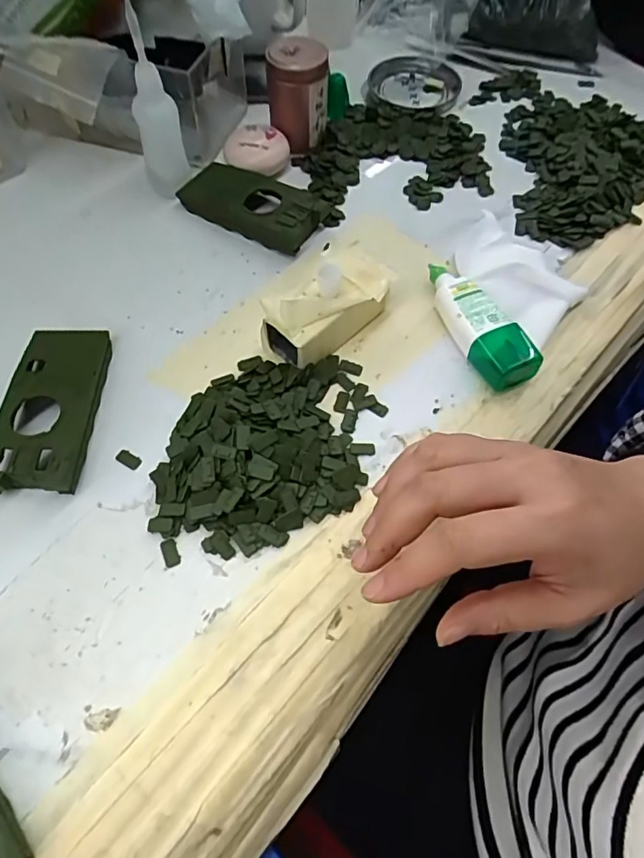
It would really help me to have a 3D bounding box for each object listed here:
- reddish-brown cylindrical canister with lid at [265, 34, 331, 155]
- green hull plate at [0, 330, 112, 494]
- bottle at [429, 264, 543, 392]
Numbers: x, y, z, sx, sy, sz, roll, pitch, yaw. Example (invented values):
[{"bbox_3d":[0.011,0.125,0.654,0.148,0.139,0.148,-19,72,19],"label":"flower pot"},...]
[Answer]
[{"bbox_3d":[-0.019,-0.255,0.401,0.043,0.062,0.042,0,61,0],"label":"reddish-brown cylindrical canister with lid"},{"bbox_3d":[-0.150,-0.013,0.296,0.049,0.019,0.104,-1,61,-1],"label":"green hull plate"},{"bbox_3d":[0.092,-0.065,0.323,0.027,0.026,0.094,-23,64,-13],"label":"bottle"}]

